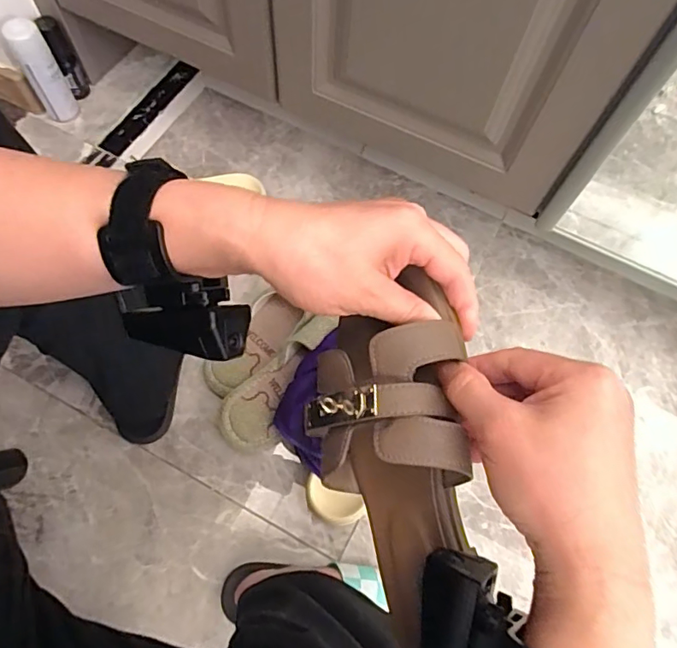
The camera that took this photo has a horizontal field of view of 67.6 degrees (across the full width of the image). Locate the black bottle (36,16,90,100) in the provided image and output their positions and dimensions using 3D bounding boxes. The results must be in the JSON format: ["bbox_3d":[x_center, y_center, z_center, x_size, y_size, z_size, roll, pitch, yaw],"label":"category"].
[{"bbox_3d":[-0.456,-0.444,0.848,0.033,0.131,0.041,-24,70,-13],"label":"black bottle"}]

